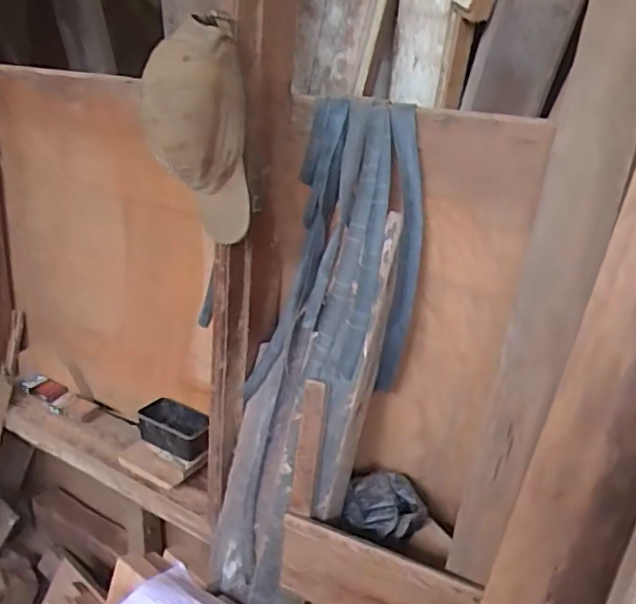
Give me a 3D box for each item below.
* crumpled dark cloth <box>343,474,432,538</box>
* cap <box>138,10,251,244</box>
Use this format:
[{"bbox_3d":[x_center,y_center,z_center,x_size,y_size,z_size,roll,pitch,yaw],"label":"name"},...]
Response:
[{"bbox_3d":[0.098,0.302,0.855,0.111,0.064,0.092,3,21,-6],"label":"crumpled dark cloth"},{"bbox_3d":[-0.145,-0.195,0.691,0.132,0.249,0.118,1,22,-10],"label":"cap"}]

